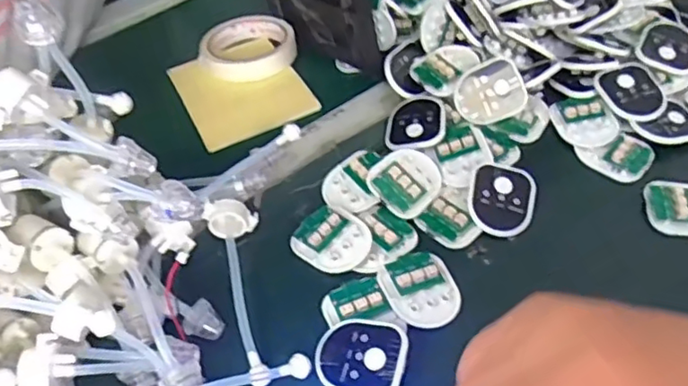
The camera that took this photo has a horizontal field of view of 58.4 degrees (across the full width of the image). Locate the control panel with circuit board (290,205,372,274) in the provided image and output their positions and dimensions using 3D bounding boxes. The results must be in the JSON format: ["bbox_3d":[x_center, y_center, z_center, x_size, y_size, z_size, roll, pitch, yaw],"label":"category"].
[{"bbox_3d":[-0.008,0.033,0.454,0.049,0.009,0.054,-38,55,-25],"label":"control panel with circuit board"}]

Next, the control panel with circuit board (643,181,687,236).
[{"bbox_3d":[0.258,0.010,0.461,0.055,0.008,0.046,0,48,6],"label":"control panel with circuit board"}]

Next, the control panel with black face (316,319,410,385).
[{"bbox_3d":[0.011,0.104,0.390,0.057,0.006,0.049,8,62,27],"label":"control panel with black face"}]

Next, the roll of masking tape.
[{"bbox_3d":[-0.097,-0.149,0.622,0.088,0.017,0.091,-3,48,3],"label":"roll of masking tape"}]

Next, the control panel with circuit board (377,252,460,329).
[{"bbox_3d":[0.054,0.066,0.424,0.048,0.007,0.055,-21,49,-13],"label":"control panel with circuit board"}]

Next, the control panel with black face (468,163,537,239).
[{"bbox_3d":[0.121,0.005,0.470,0.050,0.006,0.059,17,71,-1],"label":"control panel with black face"}]

